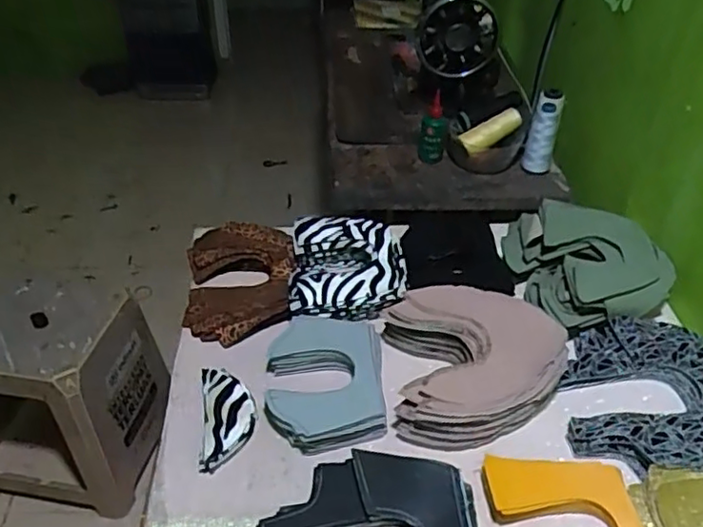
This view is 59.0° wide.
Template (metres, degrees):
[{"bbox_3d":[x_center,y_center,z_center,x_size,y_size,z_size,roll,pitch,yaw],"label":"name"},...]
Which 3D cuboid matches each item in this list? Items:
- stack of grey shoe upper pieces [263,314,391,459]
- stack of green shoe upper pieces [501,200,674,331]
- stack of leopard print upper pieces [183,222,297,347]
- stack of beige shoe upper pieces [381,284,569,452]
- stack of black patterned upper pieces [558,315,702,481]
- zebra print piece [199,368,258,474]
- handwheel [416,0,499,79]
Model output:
[{"bbox_3d":[-0.028,0.122,0.669,0.124,0.037,0.160,-4,39,-4],"label":"stack of grey shoe upper pieces"},{"bbox_3d":[0.300,-0.003,0.776,0.185,0.070,0.172,-3,39,-3],"label":"stack of green shoe upper pieces"},{"bbox_3d":[-0.142,0.019,0.791,0.138,0.045,0.184,-5,39,-6],"label":"stack of leopard print upper pieces"},{"bbox_3d":[0.134,0.104,0.673,0.183,0.059,0.179,-1,39,-2],"label":"stack of beige shoe upper pieces"},{"bbox_3d":[0.315,0.140,0.659,0.182,0.040,0.180,-3,39,-3],"label":"stack of black patterned upper pieces"},{"bbox_3d":[-0.127,0.157,0.640,0.054,0.031,0.108,-4,39,-5],"label":"zebra print piece"},{"bbox_3d":[0.178,-0.387,1.052,0.135,0.140,0.047,11,45,-8],"label":"handwheel"}]

